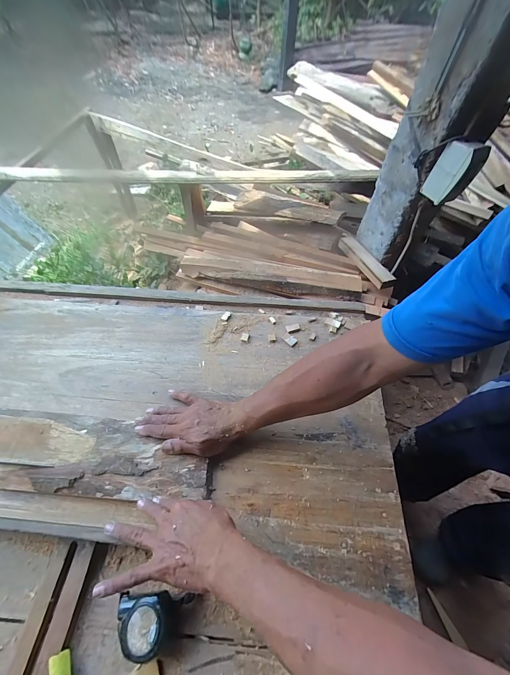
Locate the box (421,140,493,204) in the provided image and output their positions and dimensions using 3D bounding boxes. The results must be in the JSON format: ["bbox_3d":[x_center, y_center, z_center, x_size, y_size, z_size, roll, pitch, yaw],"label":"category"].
[{"bbox_3d":[0.485,-0.400,0.659,0.088,0.124,0.071,-21,61,-16],"label":"box"}]

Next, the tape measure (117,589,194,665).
[{"bbox_3d":[-0.132,0.346,0.332,0.079,0.044,0.057,6,55,4],"label":"tape measure"}]

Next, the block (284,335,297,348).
[{"bbox_3d":[0.078,0.008,0.576,0.020,0.006,0.022,-32,61,-21],"label":"block"}]

